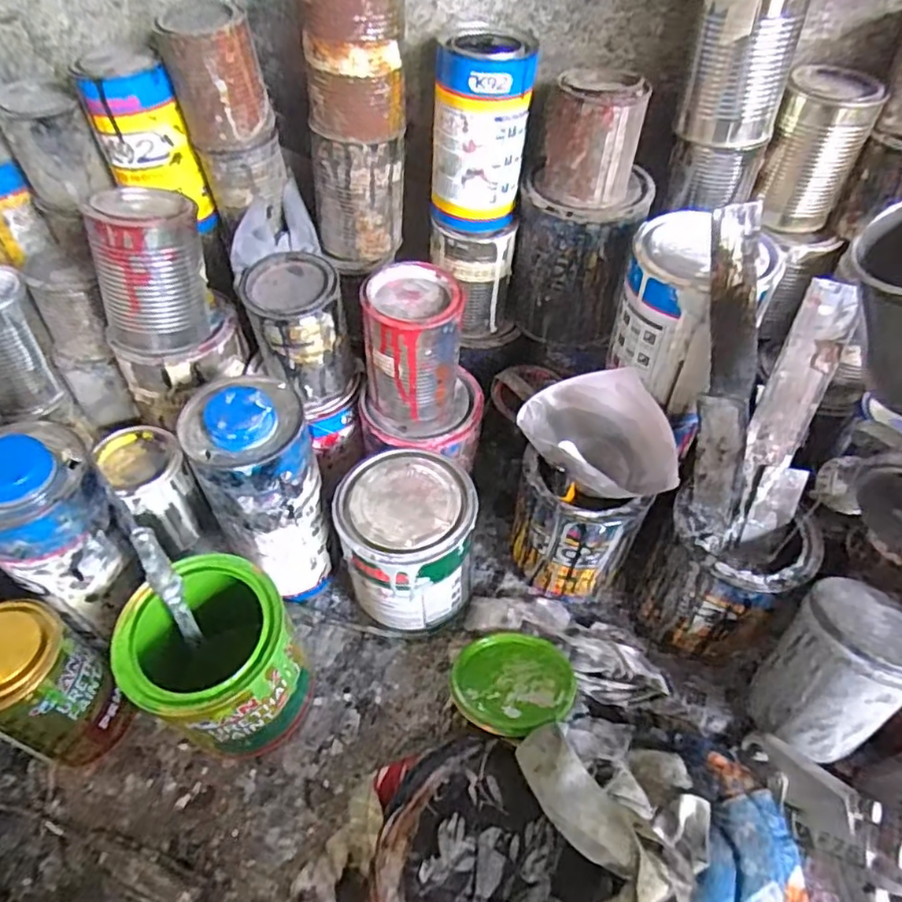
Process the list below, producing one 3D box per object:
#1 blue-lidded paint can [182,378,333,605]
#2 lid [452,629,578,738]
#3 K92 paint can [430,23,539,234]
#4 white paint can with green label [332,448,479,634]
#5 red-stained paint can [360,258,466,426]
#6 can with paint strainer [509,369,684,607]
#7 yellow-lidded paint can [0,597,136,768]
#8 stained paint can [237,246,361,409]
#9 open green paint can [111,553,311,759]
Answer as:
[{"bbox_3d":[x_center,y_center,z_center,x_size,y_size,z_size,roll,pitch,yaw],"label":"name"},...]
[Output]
[{"bbox_3d":[-0.142,0.033,0.489,0.078,0.184,0.079,1,51,-2],"label":"blue-lidded paint can"},{"bbox_3d":[0.047,0.177,0.484,0.091,0.011,0.089,-1,28,1],"label":"lid"},{"bbox_3d":[0.023,-0.246,0.491,0.068,0.125,0.068,1,51,-2],"label":"K92 paint can"},{"bbox_3d":[-0.036,0.080,0.516,0.100,0.133,0.102,1,51,-2],"label":"white paint can with green label"},{"bbox_3d":[-0.030,-0.083,0.494,0.074,0.099,0.072,1,51,-2],"label":"red-stained paint can"},{"bbox_3d":[0.110,0.031,0.531,0.113,0.157,0.125,5,51,1],"label":"can with paint strainer"},{"bbox_3d":[-0.279,0.160,0.432,0.069,0.150,0.066,1,51,-2],"label":"yellow-lidded paint can"},{"bbox_3d":[-0.121,-0.098,0.515,0.072,0.108,0.072,1,51,-2],"label":"stained paint can"},{"bbox_3d":[-0.162,0.155,0.451,0.100,0.133,0.100,1,51,-2],"label":"open green paint can"}]

